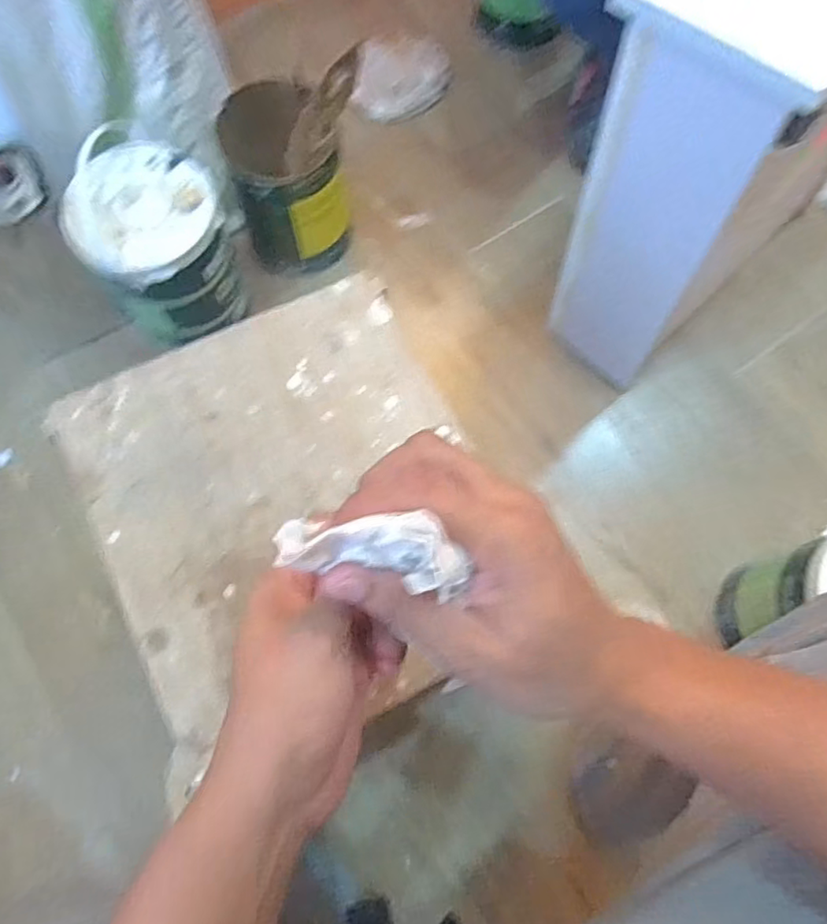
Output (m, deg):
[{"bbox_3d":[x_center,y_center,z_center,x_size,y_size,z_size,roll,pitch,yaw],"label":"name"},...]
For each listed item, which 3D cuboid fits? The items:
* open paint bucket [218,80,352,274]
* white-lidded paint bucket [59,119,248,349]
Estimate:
[{"bbox_3d":[-0.171,-0.393,0.859,0.153,0.227,0.151,0,74,-1],"label":"open paint bucket"},{"bbox_3d":[-0.323,-0.286,0.791,0.164,0.204,0.194,-24,74,-9],"label":"white-lidded paint bucket"}]

